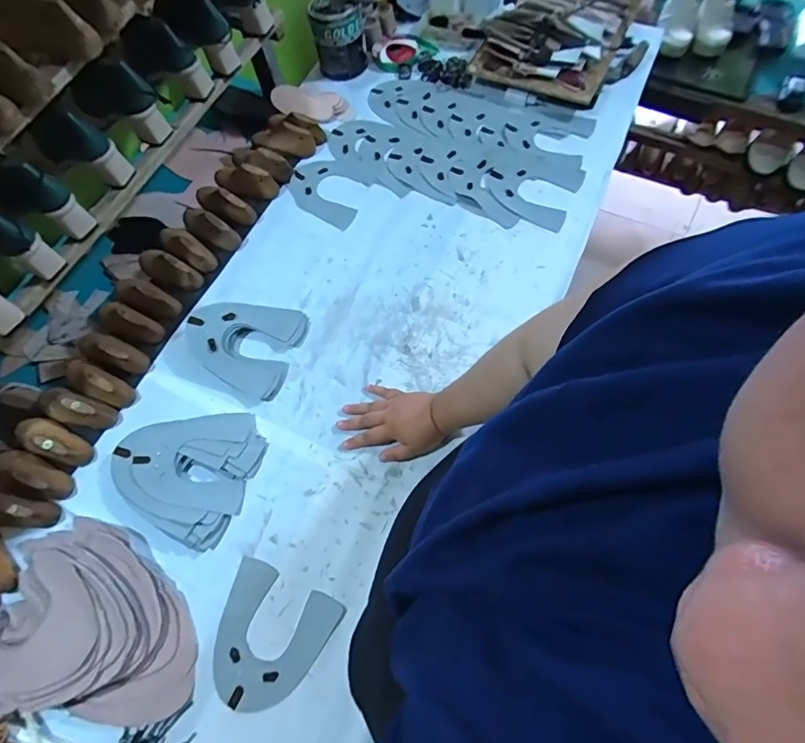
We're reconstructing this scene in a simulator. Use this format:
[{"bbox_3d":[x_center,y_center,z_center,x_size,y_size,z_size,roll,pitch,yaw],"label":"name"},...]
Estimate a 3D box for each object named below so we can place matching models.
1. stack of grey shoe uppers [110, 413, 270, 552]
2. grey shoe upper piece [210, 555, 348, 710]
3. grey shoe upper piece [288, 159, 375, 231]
[{"bbox_3d":[-0.324,0.139,0.727,0.200,0.025,0.191,20,70,10],"label":"stack of grey shoe uppers"},{"bbox_3d":[-0.181,0.358,0.645,0.154,0.009,0.160,22,70,11],"label":"grey shoe upper piece"},{"bbox_3d":[-0.144,-0.358,0.949,0.160,0.007,0.131,31,73,14],"label":"grey shoe upper piece"}]

